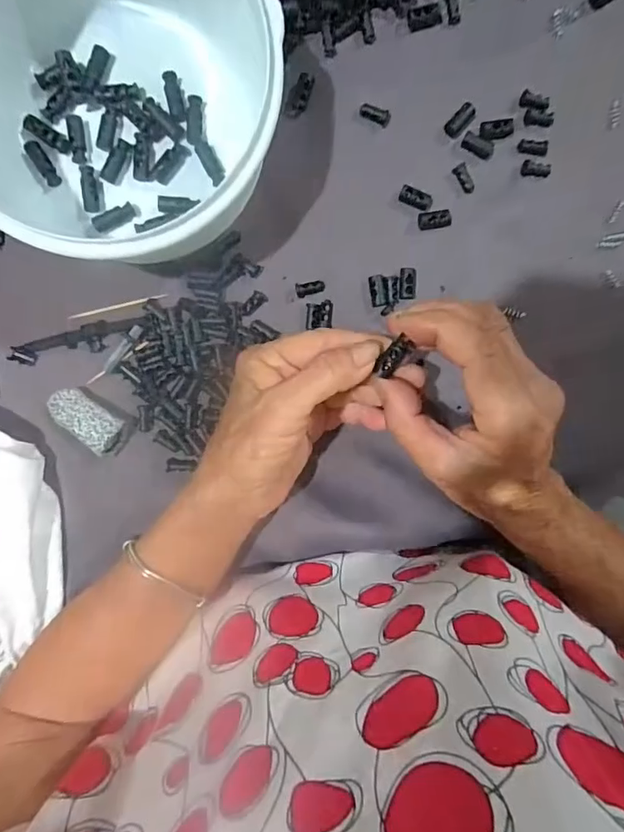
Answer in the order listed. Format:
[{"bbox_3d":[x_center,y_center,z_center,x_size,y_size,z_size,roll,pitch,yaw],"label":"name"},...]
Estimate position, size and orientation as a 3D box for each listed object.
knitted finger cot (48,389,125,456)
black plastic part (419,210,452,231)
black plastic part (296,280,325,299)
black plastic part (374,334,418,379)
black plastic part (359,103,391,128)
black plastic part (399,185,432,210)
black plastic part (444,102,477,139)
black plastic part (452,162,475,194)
[{"bbox_3d":[-0.136,0.001,0.289,0.044,0.014,0.024,39,92,-5],"label":"knitted finger cot"},{"bbox_3d":[0.075,-0.119,0.292,0.020,0.008,0.010,-8,95,-2],"label":"black plastic part"},{"bbox_3d":[-0.001,-0.079,0.295,0.018,0.004,0.008,-13,95,-1],"label":"black plastic part"},{"bbox_3d":[0.042,-0.030,0.243,0.011,0.008,0.023,40,94,-7],"label":"black plastic part"},{"bbox_3d":[0.037,-0.178,0.284,0.019,0.009,0.008,28,95,-6],"label":"black plastic part"},{"bbox_3d":[0.063,-0.131,0.290,0.020,0.009,0.009,21,94,-4],"label":"black plastic part"},{"bbox_3d":[0.089,-0.176,0.285,0.010,0.007,0.020,44,92,-5],"label":"black plastic part"},{"bbox_3d":[0.093,-0.144,0.292,0.008,0.004,0.017,-33,98,2],"label":"black plastic part"}]

